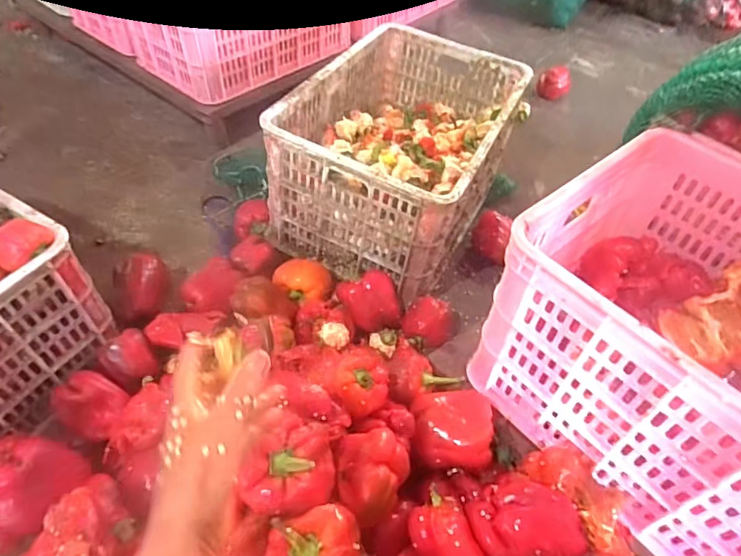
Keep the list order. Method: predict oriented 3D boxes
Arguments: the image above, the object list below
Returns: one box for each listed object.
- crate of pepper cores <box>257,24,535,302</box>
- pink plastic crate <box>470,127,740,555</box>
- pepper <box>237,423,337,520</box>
[{"bbox_3d":[0.070,-0.252,1.031,0.347,0.293,0.516,21,51,16],"label":"crate of pepper cores"},{"bbox_3d":[0.437,0.107,0.590,0.361,0.270,0.511,-30,56,-25],"label":"pink plastic crate"},{"bbox_3d":[-0.088,0.204,0.537,0.102,0.075,0.088,-7,49,-8],"label":"pepper"}]

